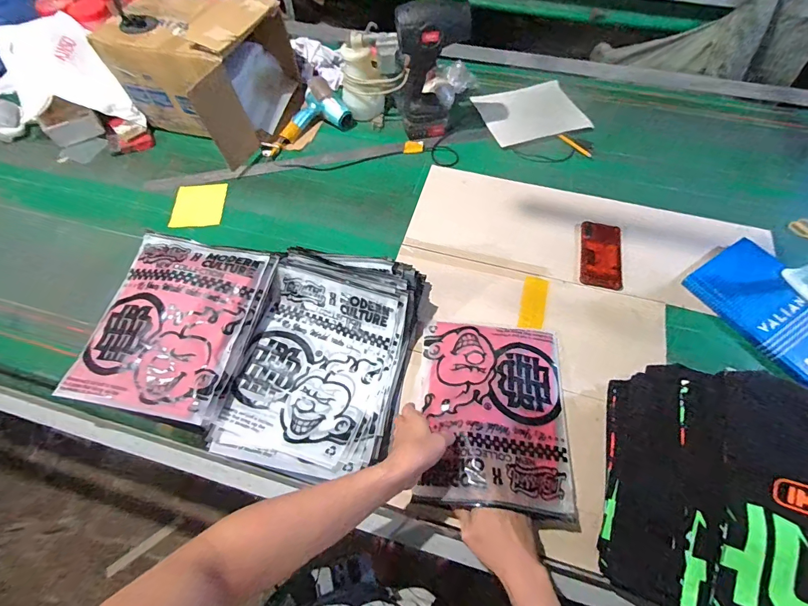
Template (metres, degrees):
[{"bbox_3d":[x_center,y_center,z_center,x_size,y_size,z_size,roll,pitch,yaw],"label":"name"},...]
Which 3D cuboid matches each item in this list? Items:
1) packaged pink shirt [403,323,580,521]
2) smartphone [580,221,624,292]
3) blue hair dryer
[{"bbox_3d":[0.144,0.169,0.643,0.246,0.030,0.300,6,53,5],"label":"packaged pink shirt"},{"bbox_3d":[0.407,-0.102,0.807,0.078,0.008,0.158,10,61,6],"label":"smartphone"},{"bbox_3d":[-0.265,-0.481,1.003,0.237,0.070,0.133,-31,62,-18],"label":"blue hair dryer"}]

